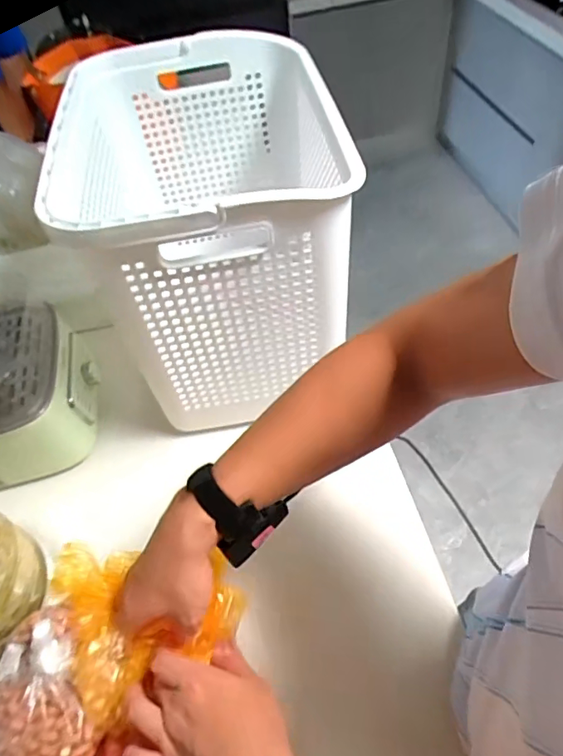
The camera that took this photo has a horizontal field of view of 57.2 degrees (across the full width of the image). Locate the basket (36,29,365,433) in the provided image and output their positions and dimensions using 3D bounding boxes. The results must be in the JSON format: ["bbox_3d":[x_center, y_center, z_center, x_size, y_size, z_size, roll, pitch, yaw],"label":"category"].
[{"bbox_3d":[-0.083,-0.209,0.677,0.295,0.314,0.420,-7,54,0],"label":"basket"}]

